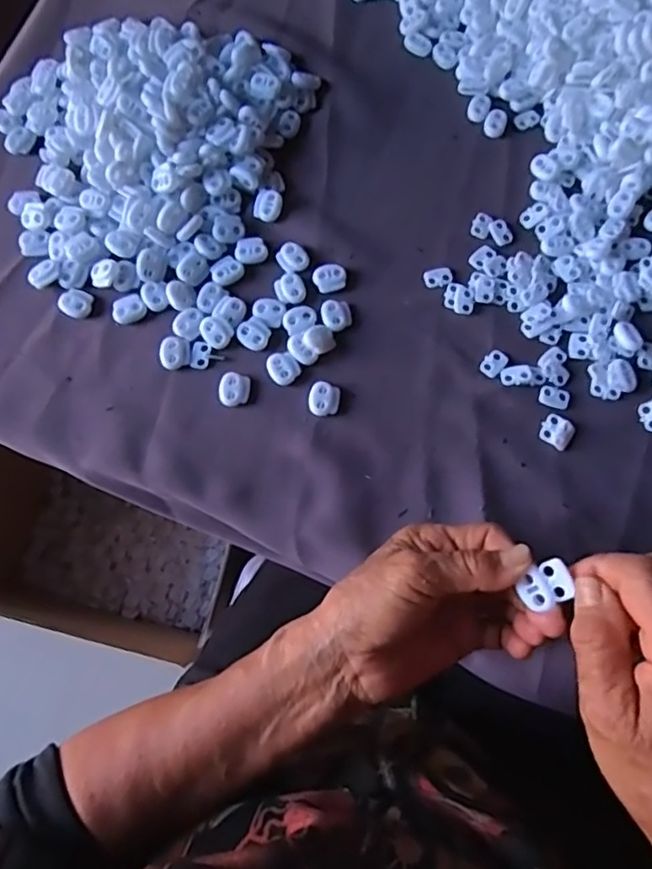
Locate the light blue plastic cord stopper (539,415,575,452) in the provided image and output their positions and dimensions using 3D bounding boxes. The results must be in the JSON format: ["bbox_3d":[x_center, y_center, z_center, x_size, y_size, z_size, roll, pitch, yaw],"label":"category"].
[{"bbox_3d":[0.144,-0.002,0.379,0.019,0.004,0.020,33,78,10],"label":"light blue plastic cord stopper"}]

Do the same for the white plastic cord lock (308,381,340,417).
[{"bbox_3d":[-0.001,-0.023,0.389,0.019,0.005,0.021,3,75,2],"label":"white plastic cord lock"}]

